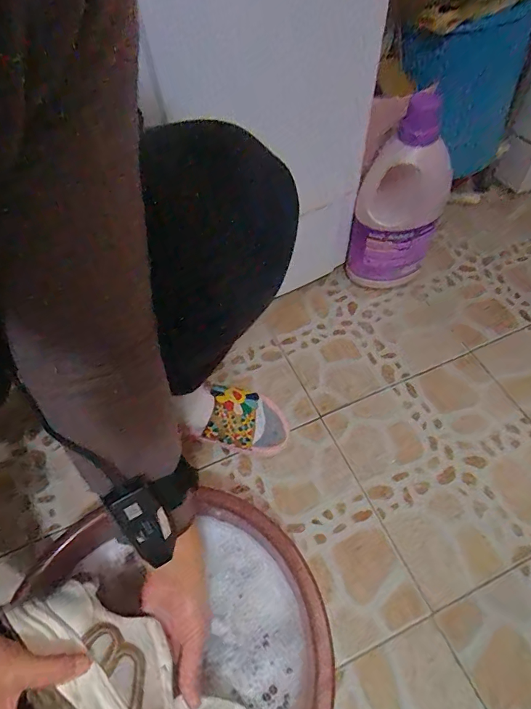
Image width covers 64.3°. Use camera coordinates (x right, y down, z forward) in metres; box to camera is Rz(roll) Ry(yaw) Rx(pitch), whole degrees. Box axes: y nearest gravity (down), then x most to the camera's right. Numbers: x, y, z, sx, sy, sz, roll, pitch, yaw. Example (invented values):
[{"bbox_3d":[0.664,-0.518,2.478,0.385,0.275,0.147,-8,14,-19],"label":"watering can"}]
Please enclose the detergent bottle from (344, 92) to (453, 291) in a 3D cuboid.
[{"bbox_3d":[0.222,-0.242,0.719,0.125,0.326,0.101,32,63,24],"label":"detergent bottle"}]

